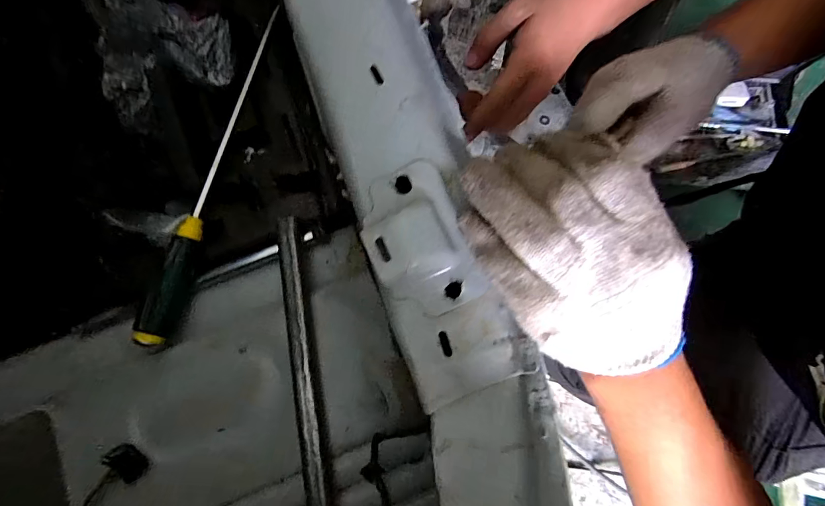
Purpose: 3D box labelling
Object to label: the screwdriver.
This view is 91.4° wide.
[{"bbox_3d":[-0.214,-0.078,0.423,0.033,0.026,0.345,12,76,2],"label":"screwdriver"}]

